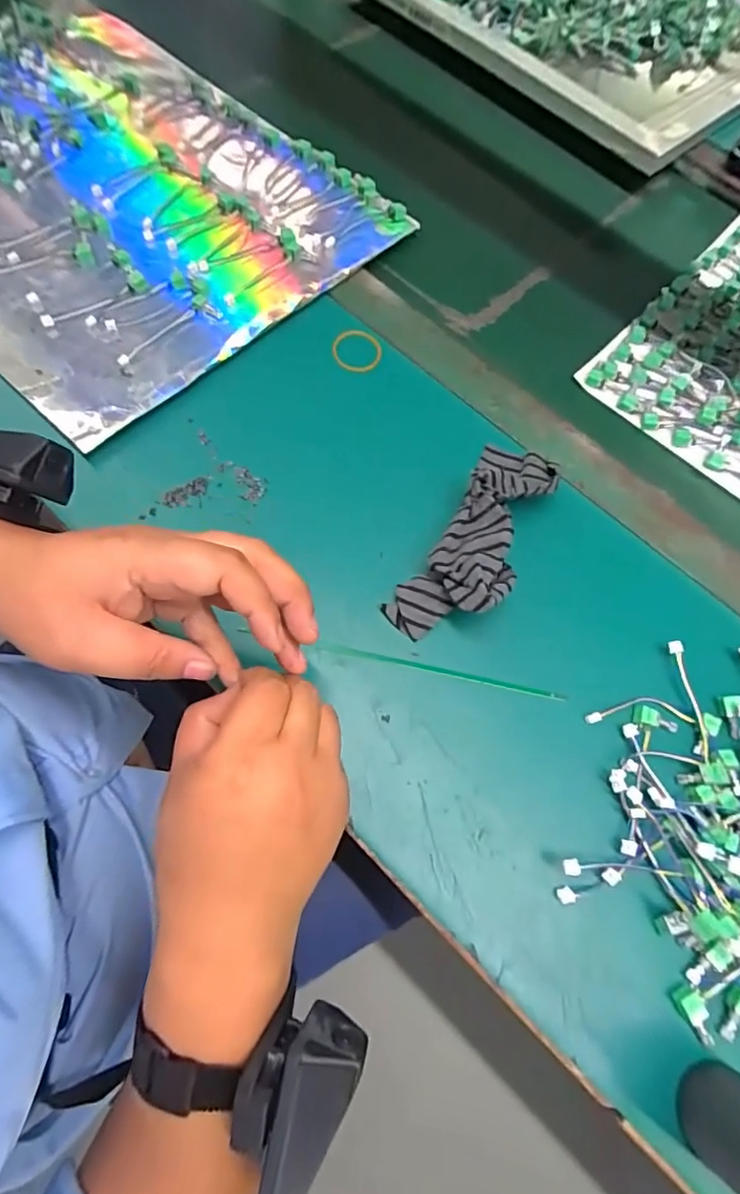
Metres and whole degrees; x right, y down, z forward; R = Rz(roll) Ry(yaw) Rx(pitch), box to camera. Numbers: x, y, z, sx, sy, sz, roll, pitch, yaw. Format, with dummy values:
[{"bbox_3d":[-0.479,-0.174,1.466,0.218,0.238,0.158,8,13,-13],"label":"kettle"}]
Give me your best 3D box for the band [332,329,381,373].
[{"bbox_3d":[-0.011,-0.214,0.466,0.042,0.004,0.043,1,73,-2],"label":"band"}]

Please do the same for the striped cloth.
[{"bbox_3d":[0.080,-0.046,0.379,0.064,0.049,0.171,31,69,9],"label":"striped cloth"}]

